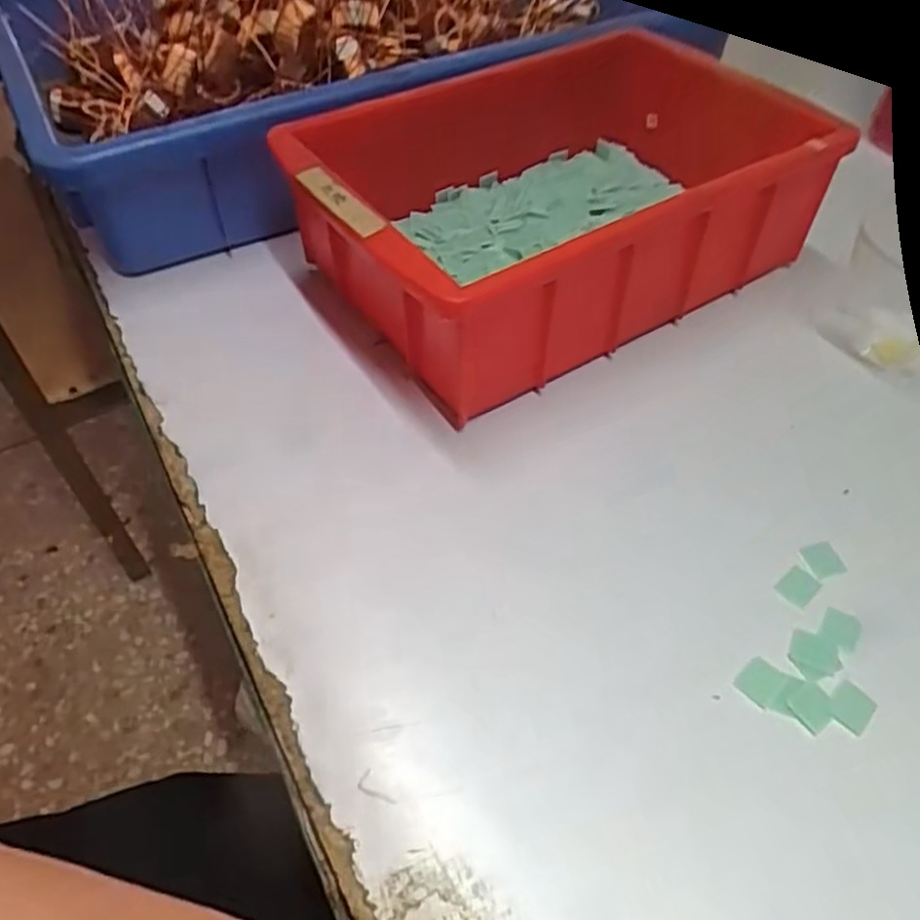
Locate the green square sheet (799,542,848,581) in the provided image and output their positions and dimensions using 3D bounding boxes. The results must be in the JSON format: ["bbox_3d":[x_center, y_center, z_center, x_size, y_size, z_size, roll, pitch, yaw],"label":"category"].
[{"bbox_3d":[0.113,0.032,0.229,0.011,0.004,0.011,-18,59,-10],"label":"green square sheet"}]

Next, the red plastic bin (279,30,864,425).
[{"bbox_3d":[0.039,-0.103,0.302,0.193,0.075,0.127,-29,55,-21],"label":"red plastic bin"}]

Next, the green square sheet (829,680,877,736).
[{"bbox_3d":[0.106,0.066,0.199,0.011,0.004,0.012,35,59,27],"label":"green square sheet"}]

